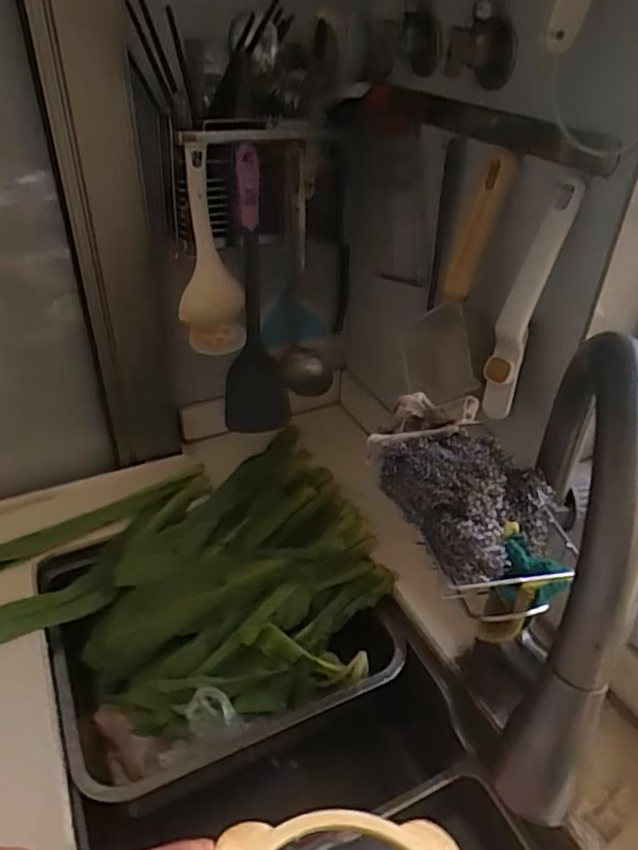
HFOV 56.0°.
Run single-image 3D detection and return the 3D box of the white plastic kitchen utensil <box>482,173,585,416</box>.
[{"bbox_3d":[0.183,-0.102,0.542,0.051,0.215,0.027,-29,45,-36],"label":"white plastic kitchen utensil"}]

